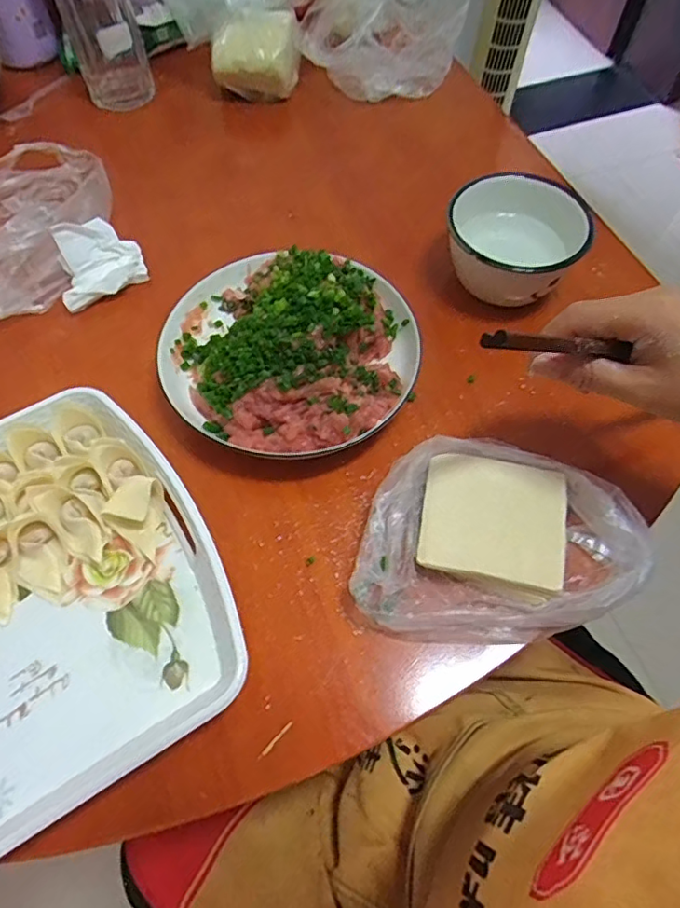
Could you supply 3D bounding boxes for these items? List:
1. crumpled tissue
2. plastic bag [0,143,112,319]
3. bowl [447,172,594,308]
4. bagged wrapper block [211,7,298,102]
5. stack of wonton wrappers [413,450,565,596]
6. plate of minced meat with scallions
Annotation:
[{"bbox_3d":[-0.212,-0.168,0.480,0.073,0.044,0.067,-29,64,-16],"label":"crumpled tissue"},{"bbox_3d":[-0.291,-0.211,0.500,0.141,0.053,0.211,6,60,4],"label":"plastic bag"},{"bbox_3d":[0.144,-0.170,0.461,0.108,0.070,0.093,-7,60,-4],"label":"bowl"},{"bbox_3d":[-0.092,-0.435,0.616,0.085,0.071,0.066,2,60,1],"label":"bagged wrapper block"},{"bbox_3d":[0.101,0.047,0.378,0.091,0.025,0.084,9,60,5],"label":"stack of wonton wrappers"},{"bbox_3d":[-0.038,-0.079,0.420,0.186,0.063,0.180,0,60,0],"label":"plate of minced meat with scallions"}]

